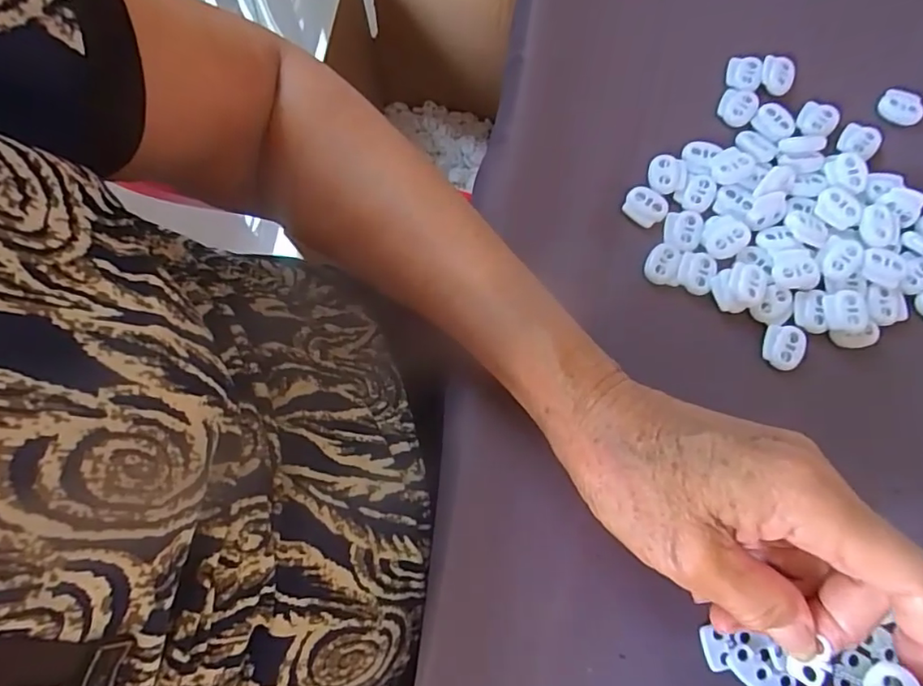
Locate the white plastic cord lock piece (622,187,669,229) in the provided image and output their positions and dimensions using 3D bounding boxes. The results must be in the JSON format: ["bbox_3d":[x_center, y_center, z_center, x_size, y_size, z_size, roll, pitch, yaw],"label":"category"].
[{"bbox_3d":[0.097,-0.072,0.296,0.021,0.005,0.018,31,78,8],"label":"white plastic cord lock piece"}]

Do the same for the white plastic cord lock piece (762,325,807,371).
[{"bbox_3d":[0.158,0.002,0.275,0.020,0.004,0.022,19,77,5],"label":"white plastic cord lock piece"}]

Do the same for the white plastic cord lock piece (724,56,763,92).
[{"bbox_3d":[0.158,-0.151,0.314,0.019,0.004,0.019,15,76,4],"label":"white plastic cord lock piece"}]

